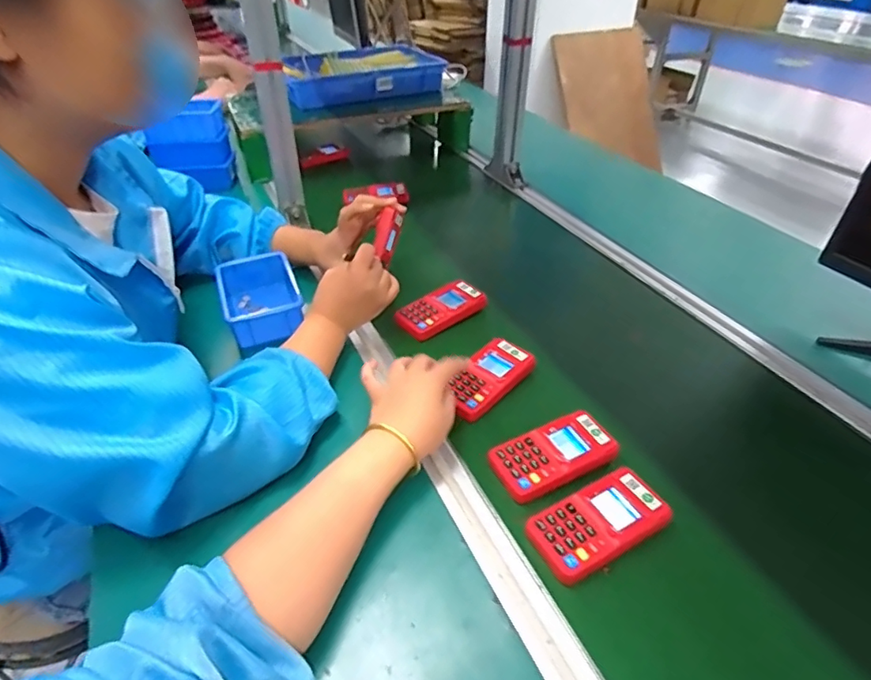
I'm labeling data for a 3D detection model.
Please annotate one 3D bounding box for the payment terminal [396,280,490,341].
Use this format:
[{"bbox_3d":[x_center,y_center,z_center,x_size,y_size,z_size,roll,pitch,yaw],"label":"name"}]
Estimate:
[{"bbox_3d":[0.008,-0.042,0.720,0.125,0.021,0.062,-27,48,-31],"label":"payment terminal"}]

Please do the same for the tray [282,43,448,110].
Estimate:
[{"bbox_3d":[-0.177,-0.596,1.210,0.359,0.078,0.222,-13,42,-18],"label":"tray"}]

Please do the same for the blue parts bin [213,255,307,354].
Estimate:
[{"bbox_3d":[-0.232,-0.052,0.713,0.096,0.050,0.146,-14,42,-20],"label":"blue parts bin"}]

